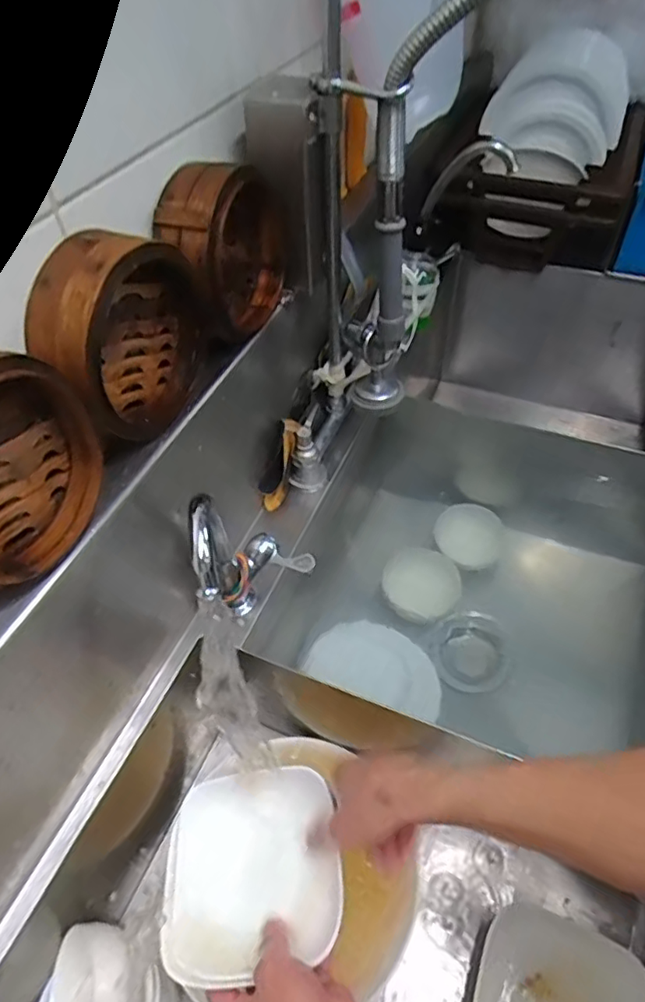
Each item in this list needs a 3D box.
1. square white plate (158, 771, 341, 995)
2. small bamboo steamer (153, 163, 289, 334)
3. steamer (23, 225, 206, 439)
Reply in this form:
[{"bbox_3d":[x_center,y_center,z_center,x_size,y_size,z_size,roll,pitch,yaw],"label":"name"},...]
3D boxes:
[{"bbox_3d":[-0.062,0.315,0.523,0.148,0.029,0.152,-9,49,-4],"label":"square white plate"},{"bbox_3d":[-0.091,-0.228,0.543,0.061,0.135,0.129,17,52,17],"label":"small bamboo steamer"},{"bbox_3d":[-0.151,-0.125,0.459,0.054,0.141,0.158,13,51,14],"label":"steamer"}]

